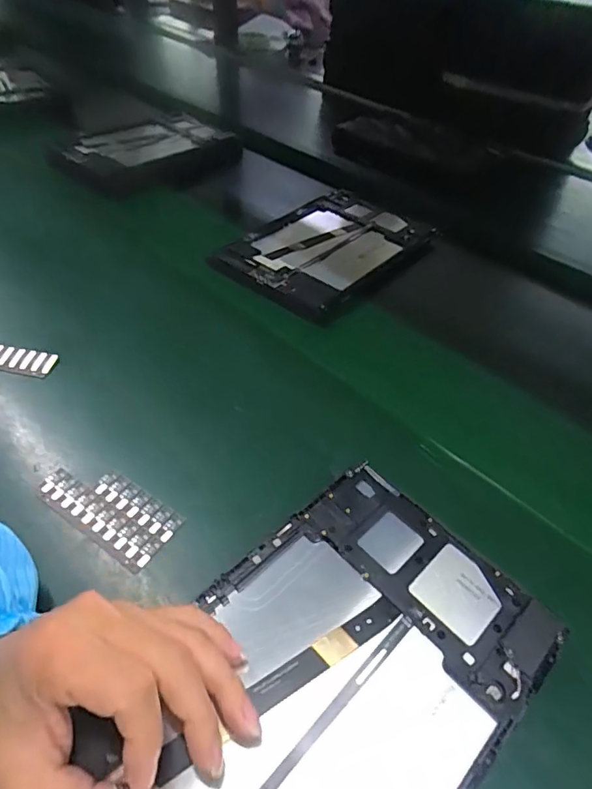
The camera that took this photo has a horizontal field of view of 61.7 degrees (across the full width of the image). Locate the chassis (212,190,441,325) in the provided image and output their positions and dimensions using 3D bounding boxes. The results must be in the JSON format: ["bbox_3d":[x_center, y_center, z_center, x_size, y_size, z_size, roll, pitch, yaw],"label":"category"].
[{"bbox_3d":[0.035,-0.169,0.562,0.159,0.014,0.232,33,52,25],"label":"chassis"}]

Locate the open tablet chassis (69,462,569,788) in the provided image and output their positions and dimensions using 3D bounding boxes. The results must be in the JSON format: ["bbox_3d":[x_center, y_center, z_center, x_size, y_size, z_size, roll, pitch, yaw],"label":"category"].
[{"bbox_3d":[0.011,0.146,0.238,0.144,0.009,0.235,35,55,26],"label":"open tablet chassis"}]

